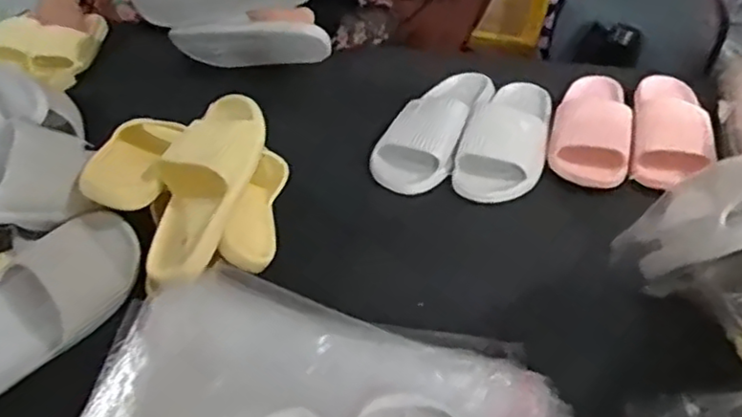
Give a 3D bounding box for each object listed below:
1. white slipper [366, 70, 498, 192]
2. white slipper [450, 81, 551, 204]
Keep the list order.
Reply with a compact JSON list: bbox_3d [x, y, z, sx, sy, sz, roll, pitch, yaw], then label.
[{"bbox_3d":[0.094,-0.127,0.951,0.111,0.067,0.269,14,44,21],"label":"white slipper"},{"bbox_3d":[0.199,-0.110,0.914,0.105,0.069,0.235,14,44,21],"label":"white slipper"}]

